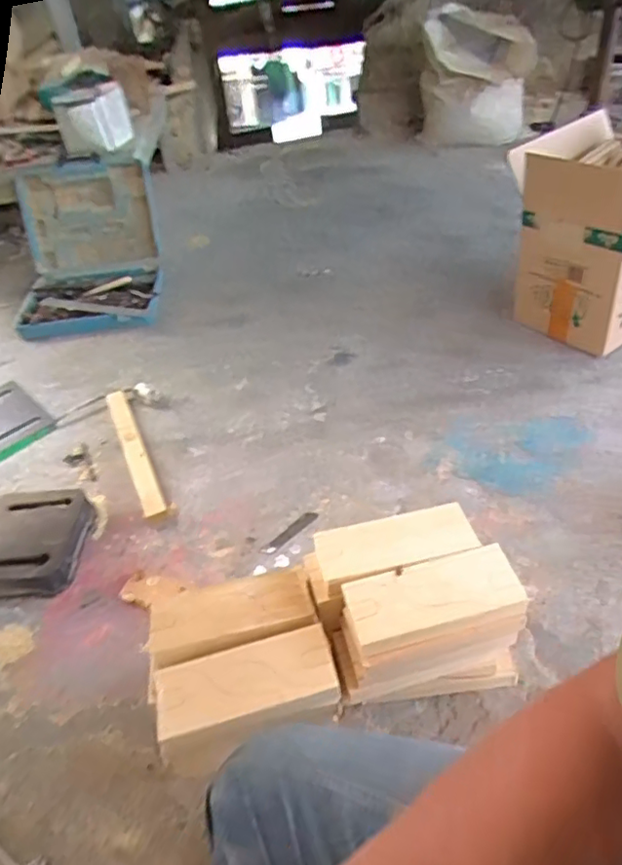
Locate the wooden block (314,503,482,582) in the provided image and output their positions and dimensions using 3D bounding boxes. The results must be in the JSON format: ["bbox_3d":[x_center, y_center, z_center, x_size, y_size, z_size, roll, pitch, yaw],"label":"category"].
[{"bbox_3d":[0.095,0.121,0.689,0.172,0.015,0.066,-13,41,-5],"label":"wooden block"}]

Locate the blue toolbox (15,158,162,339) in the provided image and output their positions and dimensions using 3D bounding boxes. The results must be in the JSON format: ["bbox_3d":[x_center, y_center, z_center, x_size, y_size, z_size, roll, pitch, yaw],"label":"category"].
[{"bbox_3d":[-0.558,-0.449,1.497,0.342,0.263,0.450,-10,39,-4],"label":"blue toolbox"}]

